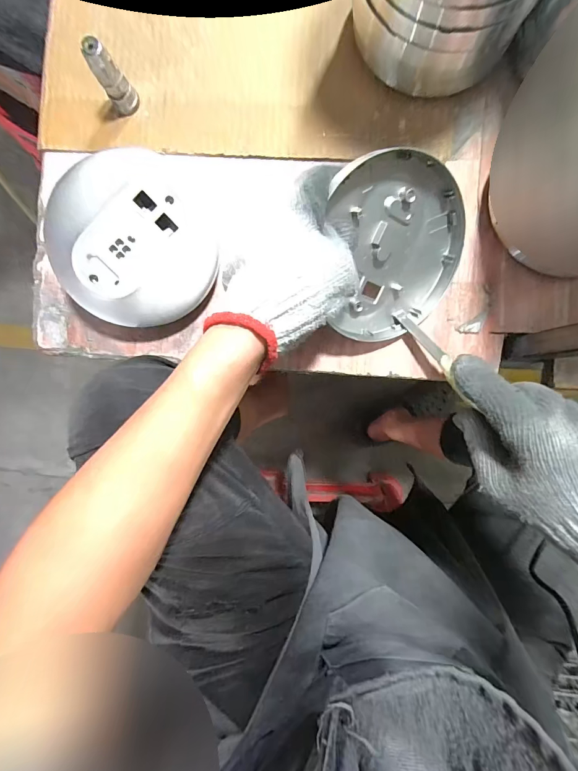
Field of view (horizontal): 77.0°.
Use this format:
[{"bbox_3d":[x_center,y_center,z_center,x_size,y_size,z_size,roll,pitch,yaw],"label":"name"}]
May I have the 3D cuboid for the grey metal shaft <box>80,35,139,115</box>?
[{"bbox_3d":[-0.151,-0.261,0.310,0.023,0.059,0.016,-25,89,2],"label":"grey metal shaft"}]

